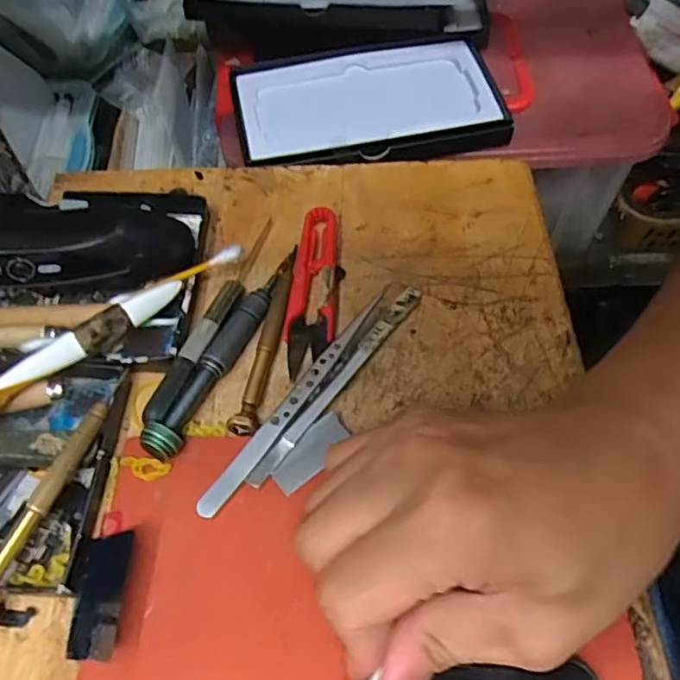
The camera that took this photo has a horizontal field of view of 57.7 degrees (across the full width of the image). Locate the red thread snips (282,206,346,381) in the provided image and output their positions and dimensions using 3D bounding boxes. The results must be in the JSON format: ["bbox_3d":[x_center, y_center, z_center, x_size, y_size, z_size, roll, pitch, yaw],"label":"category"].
[{"bbox_3d":[-0.012,-0.028,0.315,0.024,0.009,0.097,5,58,3],"label":"red thread snips"}]

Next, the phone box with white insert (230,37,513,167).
[{"bbox_3d":[0.017,-0.160,0.414,0.170,0.020,0.103,-7,58,-5],"label":"phone box with white insert"}]

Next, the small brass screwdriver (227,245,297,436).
[{"bbox_3d":[-0.033,-0.005,0.300,0.012,0.008,0.107,10,59,6],"label":"small brass screwdriver"}]

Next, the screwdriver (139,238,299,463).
[{"bbox_3d":[-0.052,-0.001,0.292,0.014,0.016,0.127,20,60,12],"label":"screwdriver"}]

